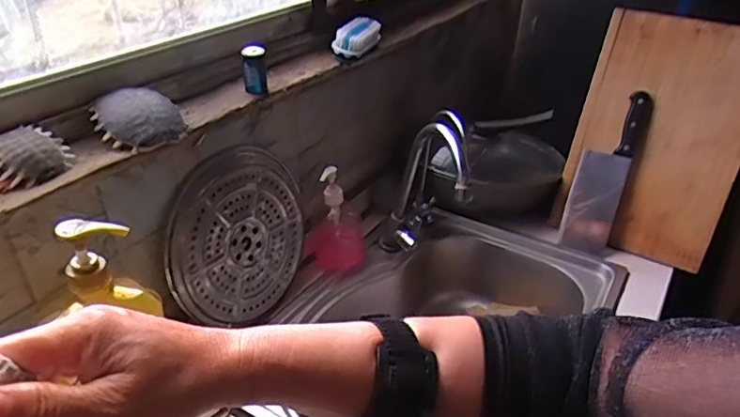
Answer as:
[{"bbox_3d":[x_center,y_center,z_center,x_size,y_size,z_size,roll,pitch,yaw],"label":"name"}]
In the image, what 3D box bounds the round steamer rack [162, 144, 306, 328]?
[{"bbox_3d":[-0.178,0.037,0.801,0.018,0.236,0.247,6,39,35],"label":"round steamer rack"}]

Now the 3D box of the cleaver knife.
[{"bbox_3d":[0.409,-0.065,0.991,0.084,0.278,0.019,15,9,12],"label":"cleaver knife"}]

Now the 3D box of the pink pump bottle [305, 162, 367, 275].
[{"bbox_3d":[-0.059,0.027,0.929,0.101,0.171,0.067,-2,32,-6],"label":"pink pump bottle"}]

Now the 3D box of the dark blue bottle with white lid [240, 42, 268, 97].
[{"bbox_3d":[-0.161,-0.194,0.789,0.030,0.067,0.032,-8,33,-14],"label":"dark blue bottle with white lid"}]

